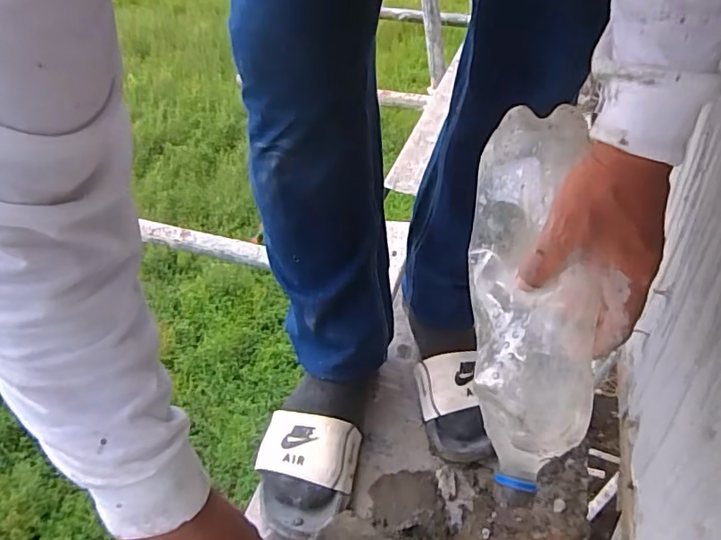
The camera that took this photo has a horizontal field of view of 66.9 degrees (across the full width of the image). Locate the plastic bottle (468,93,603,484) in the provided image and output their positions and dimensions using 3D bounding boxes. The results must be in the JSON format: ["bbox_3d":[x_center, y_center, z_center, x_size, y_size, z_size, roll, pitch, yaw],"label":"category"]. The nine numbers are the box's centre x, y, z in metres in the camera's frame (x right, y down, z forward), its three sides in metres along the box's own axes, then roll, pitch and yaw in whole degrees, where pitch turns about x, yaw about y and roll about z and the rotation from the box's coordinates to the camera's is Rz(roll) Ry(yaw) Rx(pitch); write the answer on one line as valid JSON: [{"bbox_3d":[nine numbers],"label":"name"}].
[{"bbox_3d":[0.126,0.014,0.408,0.077,0.064,0.271,1,77,4],"label":"plastic bottle"}]

